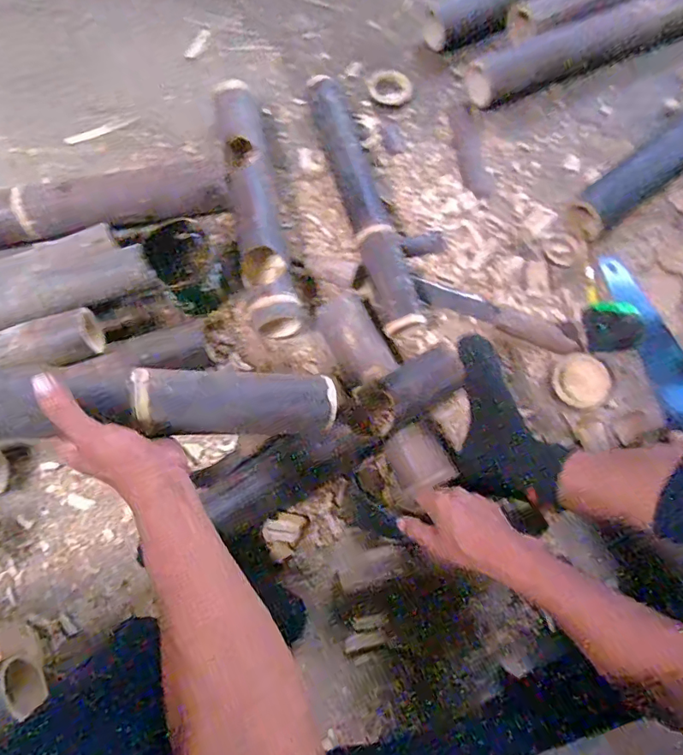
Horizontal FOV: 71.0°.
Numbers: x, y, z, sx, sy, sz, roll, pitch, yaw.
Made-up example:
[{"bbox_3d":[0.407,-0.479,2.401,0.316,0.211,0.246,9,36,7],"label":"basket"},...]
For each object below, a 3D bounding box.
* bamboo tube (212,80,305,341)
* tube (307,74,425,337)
[{"bbox_3d":[-0.137,-0.273,0.764,0.073,0.067,0.424,-12,76,-5],"label":"bamboo tube"},{"bbox_3d":[0.038,-0.291,0.778,0.078,0.069,0.465,-16,76,-6],"label":"tube"}]

